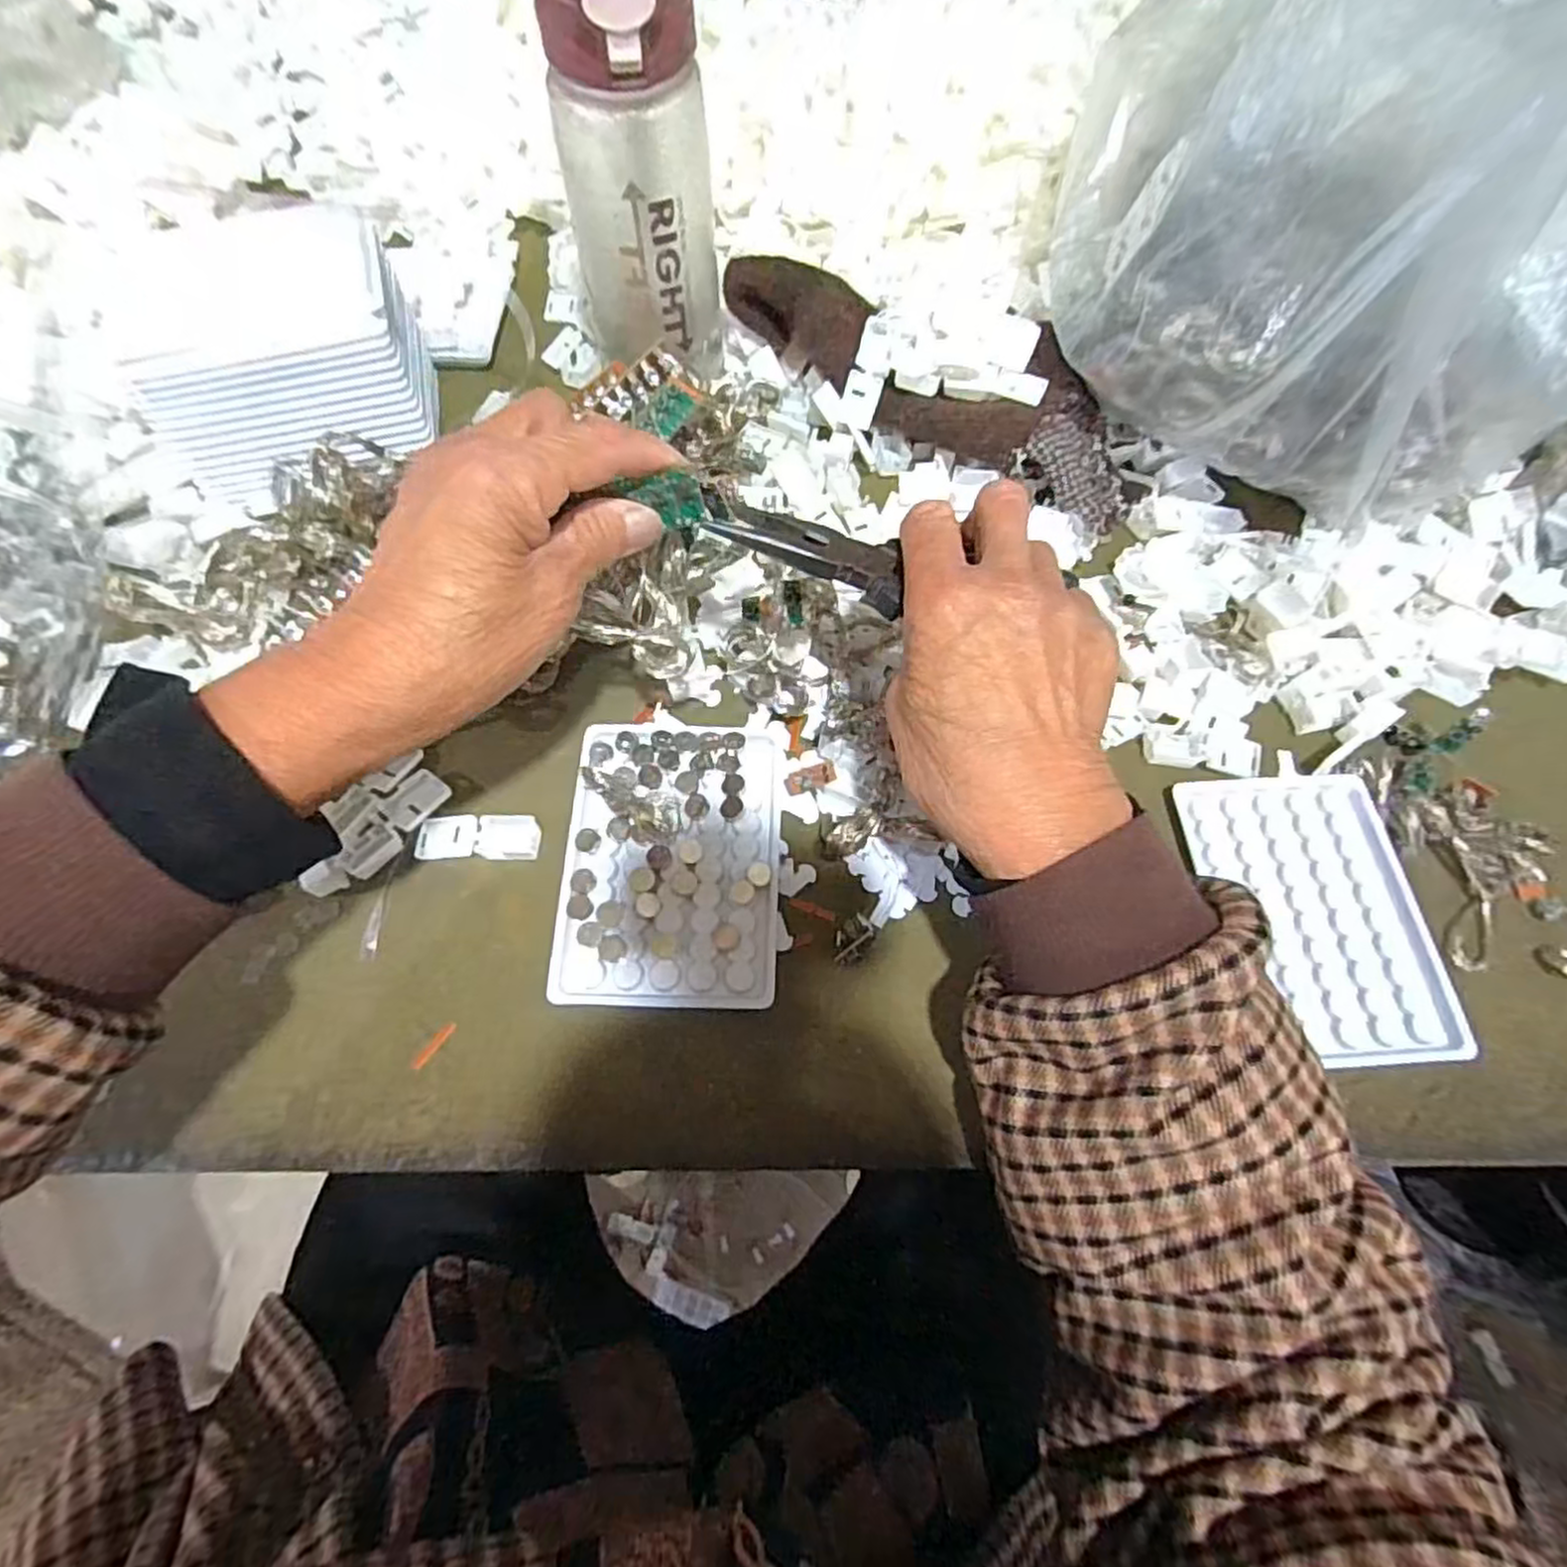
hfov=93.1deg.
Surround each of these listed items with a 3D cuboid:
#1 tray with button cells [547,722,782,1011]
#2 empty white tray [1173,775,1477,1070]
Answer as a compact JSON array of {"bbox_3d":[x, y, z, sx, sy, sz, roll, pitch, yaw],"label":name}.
[{"bbox_3d":[-0.050,0.033,0.336,0.094,0.012,0.130,2,68,0],"label":"tray with button cells"},{"bbox_3d":[0.241,0.057,0.336,0.091,0.008,0.132,-4,69,-2],"label":"empty white tray"}]

